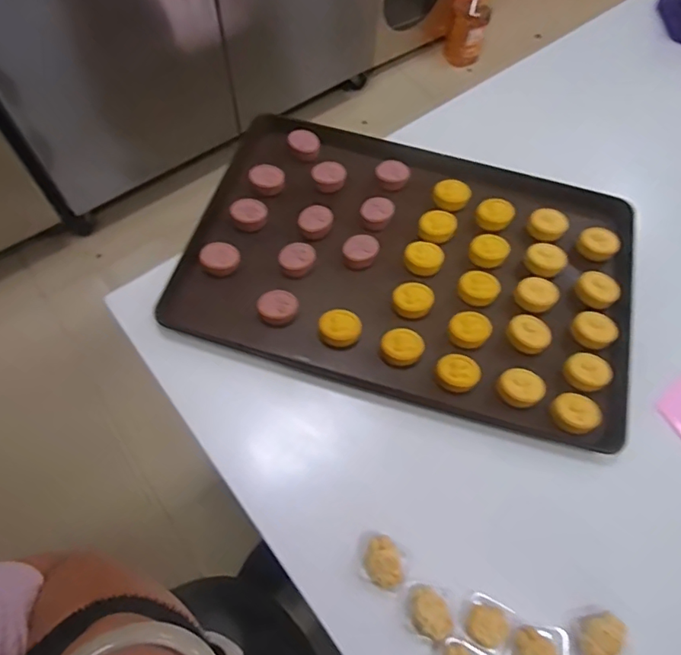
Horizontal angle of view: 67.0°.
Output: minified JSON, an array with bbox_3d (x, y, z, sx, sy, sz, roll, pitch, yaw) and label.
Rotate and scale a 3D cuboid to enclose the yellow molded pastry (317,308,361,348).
[{"bbox_3d":[-0.001,0.000,0.663,0.054,0.023,0.045,-17,65,-11],"label":"yellow molded pastry"}]

